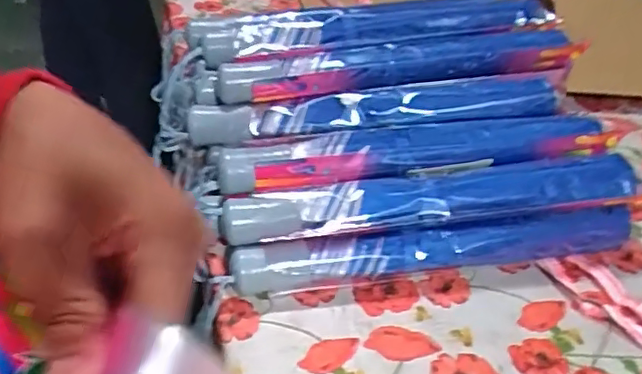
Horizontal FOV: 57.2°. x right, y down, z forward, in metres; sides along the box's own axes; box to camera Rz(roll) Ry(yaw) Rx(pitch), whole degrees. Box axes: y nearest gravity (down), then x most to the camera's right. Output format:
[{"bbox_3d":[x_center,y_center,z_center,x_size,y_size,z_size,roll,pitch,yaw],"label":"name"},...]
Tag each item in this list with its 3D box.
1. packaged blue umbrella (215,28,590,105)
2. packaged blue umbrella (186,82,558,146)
[{"bbox_3d":[0.074,-0.115,0.549,0.329,0.042,0.046,-4,41,-9],"label":"packaged blue umbrella"},{"bbox_3d":[0.048,-0.070,0.542,0.337,0.045,0.056,-2,41,-6],"label":"packaged blue umbrella"}]

